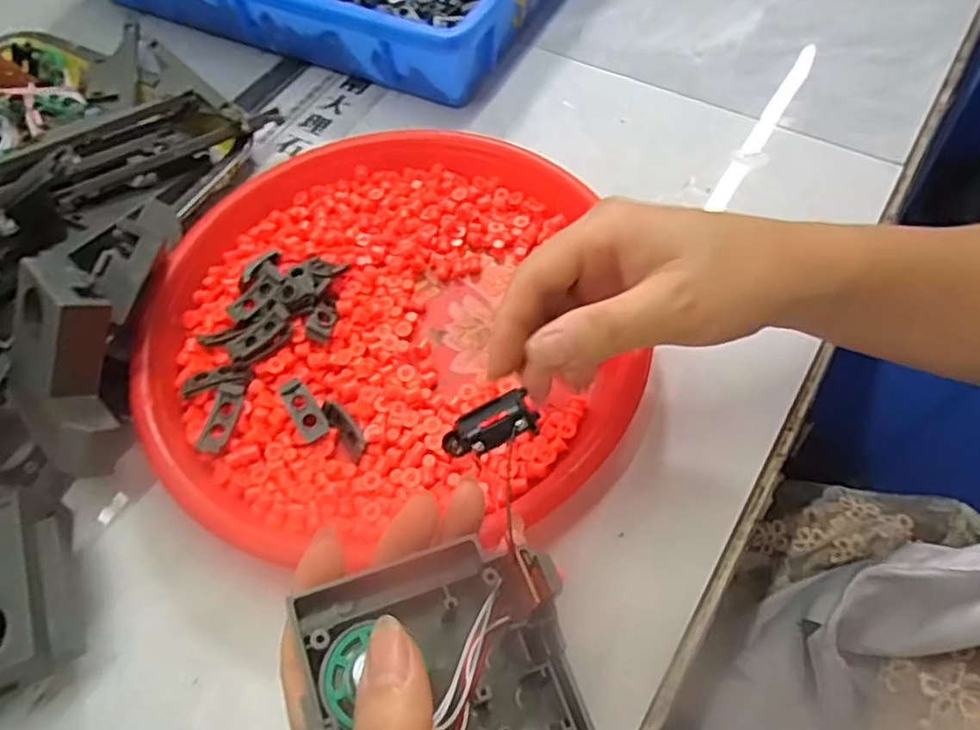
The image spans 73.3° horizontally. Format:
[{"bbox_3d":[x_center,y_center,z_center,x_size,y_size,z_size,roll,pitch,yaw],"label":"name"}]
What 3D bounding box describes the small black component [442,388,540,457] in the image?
[{"bbox_3d":[-0.001,0.022,0.236,0.035,0.005,0.018,-25,60,11],"label":"small black component"}]

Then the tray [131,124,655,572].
[{"bbox_3d":[-0.056,-0.024,0.348,0.233,0.032,0.238,-2,61,3],"label":"tray"}]

